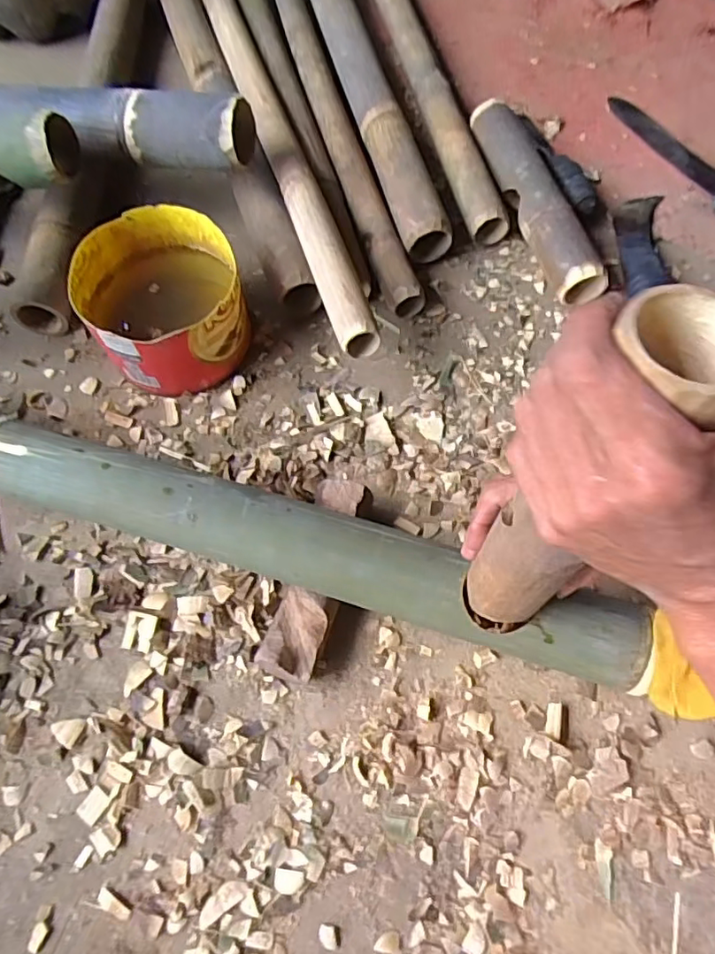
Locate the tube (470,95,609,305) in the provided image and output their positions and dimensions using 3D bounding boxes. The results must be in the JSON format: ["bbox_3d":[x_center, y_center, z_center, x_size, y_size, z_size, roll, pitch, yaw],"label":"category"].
[{"bbox_3d":[0.197,-0.312,0.654,0.057,0.048,0.273,-14,66,-6],"label":"tube"}]

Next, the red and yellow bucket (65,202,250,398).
[{"bbox_3d":[-0.184,-0.167,0.567,0.141,0.091,0.150,0,66,0],"label":"red and yellow bucket"}]

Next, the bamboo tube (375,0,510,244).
[{"bbox_3d":[0.075,-0.581,0.786,0.043,0.046,0.683,-11,66,-5],"label":"bamboo tube"}]

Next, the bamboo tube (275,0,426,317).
[{"bbox_3d":[-0.039,-0.481,0.751,0.045,0.044,0.699,-15,66,-6],"label":"bamboo tube"}]

